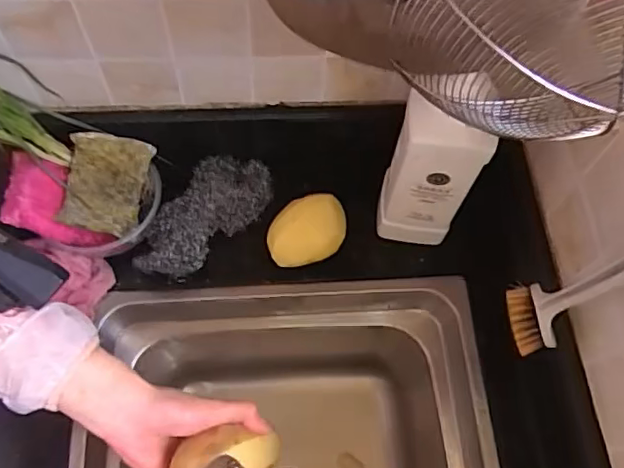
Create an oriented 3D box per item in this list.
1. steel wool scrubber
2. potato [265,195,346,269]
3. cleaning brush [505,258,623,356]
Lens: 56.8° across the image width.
[{"bbox_3d":[-0.119,-0.022,0.649,0.080,0.050,0.177,33,67,13],"label":"steel wool scrubber"},{"bbox_3d":[-0.003,0.001,0.642,0.063,0.051,0.088,42,70,16],"label":"potato"},{"bbox_3d":[0.209,0.029,0.430,0.032,0.224,0.055,-14,65,-17],"label":"cleaning brush"}]

